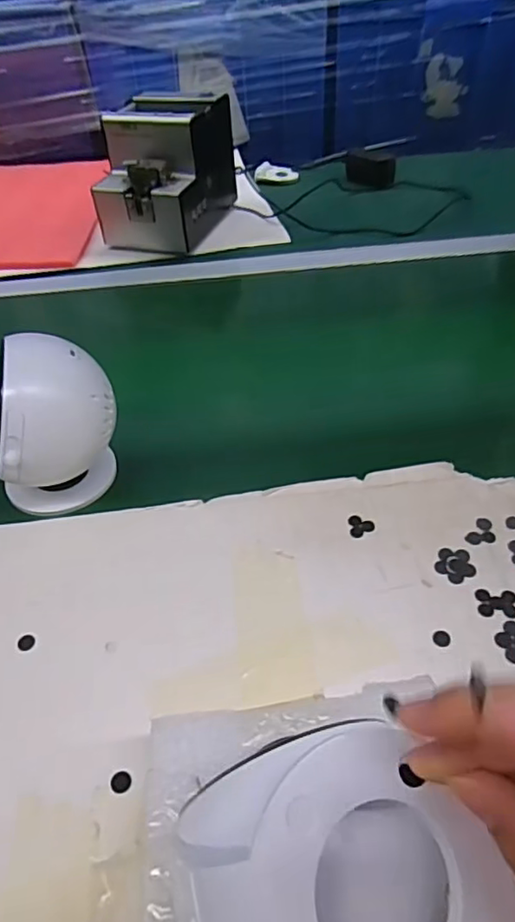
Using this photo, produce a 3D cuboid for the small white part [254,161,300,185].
[{"bbox_3d":[0.032,-0.478,0.950,0.070,0.026,0.036,-1,45,2],"label":"small white part"}]

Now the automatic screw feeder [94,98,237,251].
[{"bbox_3d":[-0.121,-0.391,0.767,0.126,0.142,0.181,12,47,15],"label":"automatic screw feeder"}]

